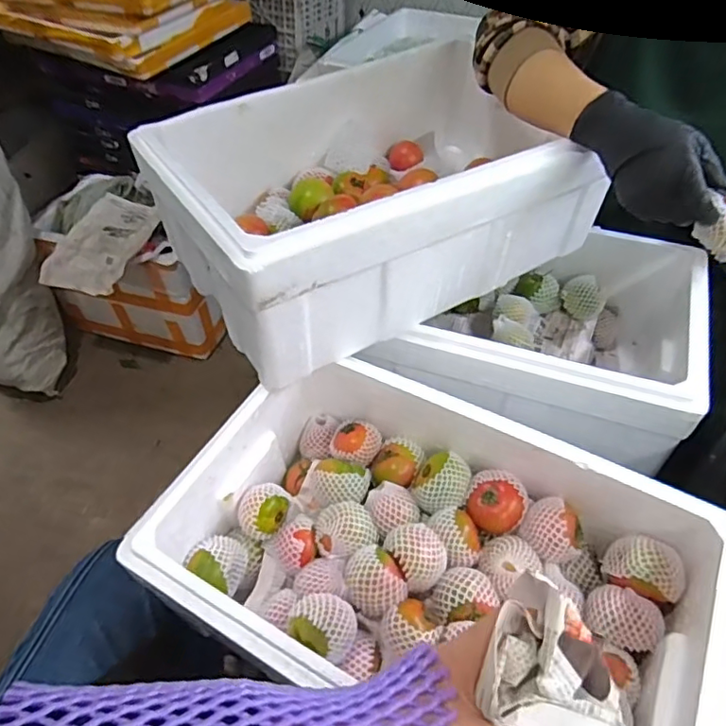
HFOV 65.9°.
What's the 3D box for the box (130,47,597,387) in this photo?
[{"bbox_3d":[0.028,-0.212,0.691,0.487,0.176,0.303,-24,52,-19],"label":"box"}]

